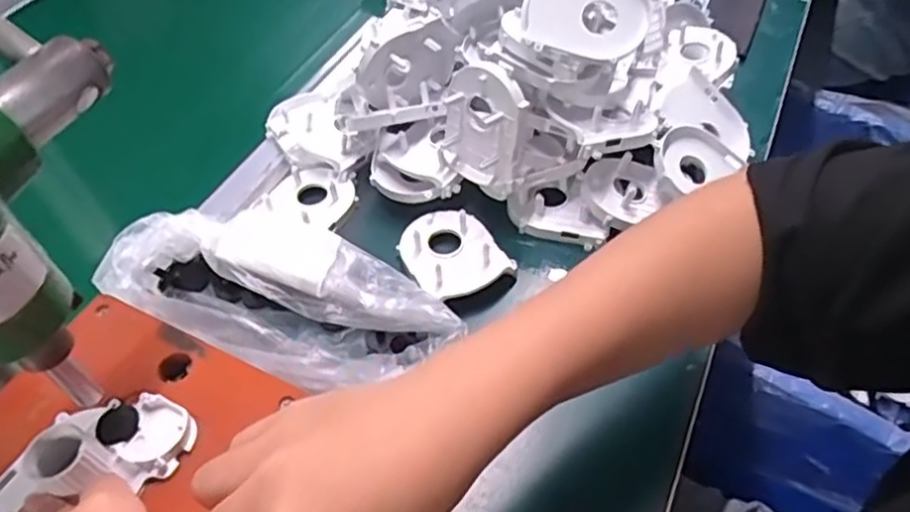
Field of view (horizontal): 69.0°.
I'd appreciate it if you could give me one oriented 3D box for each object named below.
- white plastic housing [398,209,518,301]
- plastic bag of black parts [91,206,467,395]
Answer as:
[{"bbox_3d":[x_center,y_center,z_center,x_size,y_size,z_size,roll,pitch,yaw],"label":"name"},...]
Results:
[{"bbox_3d":[-0.001,-0.003,0.469,0.062,0.018,0.070,-25,54,-16],"label":"white plastic housing"},{"bbox_3d":[-0.109,0.022,0.426,0.231,0.054,0.119,18,54,17],"label":"plastic bag of black parts"}]

